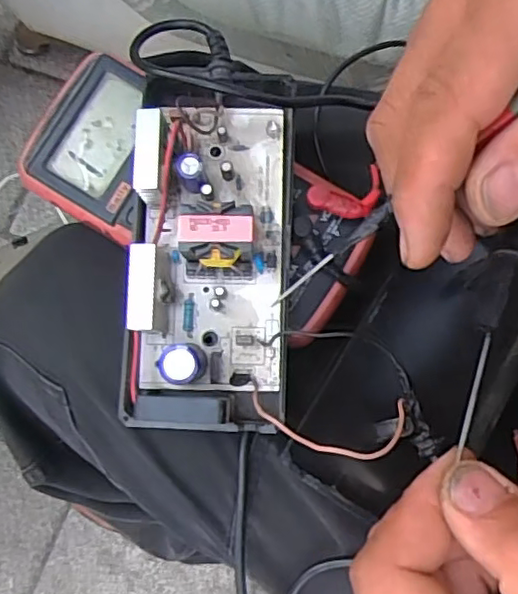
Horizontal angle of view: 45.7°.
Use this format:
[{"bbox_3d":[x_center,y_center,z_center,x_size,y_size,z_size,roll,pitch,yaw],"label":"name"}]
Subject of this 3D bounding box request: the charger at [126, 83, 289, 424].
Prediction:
[{"bbox_3d":[-0.023,-0.022,0.294,0.072,0.048,0.165,2,75,1],"label":"charger"}]

